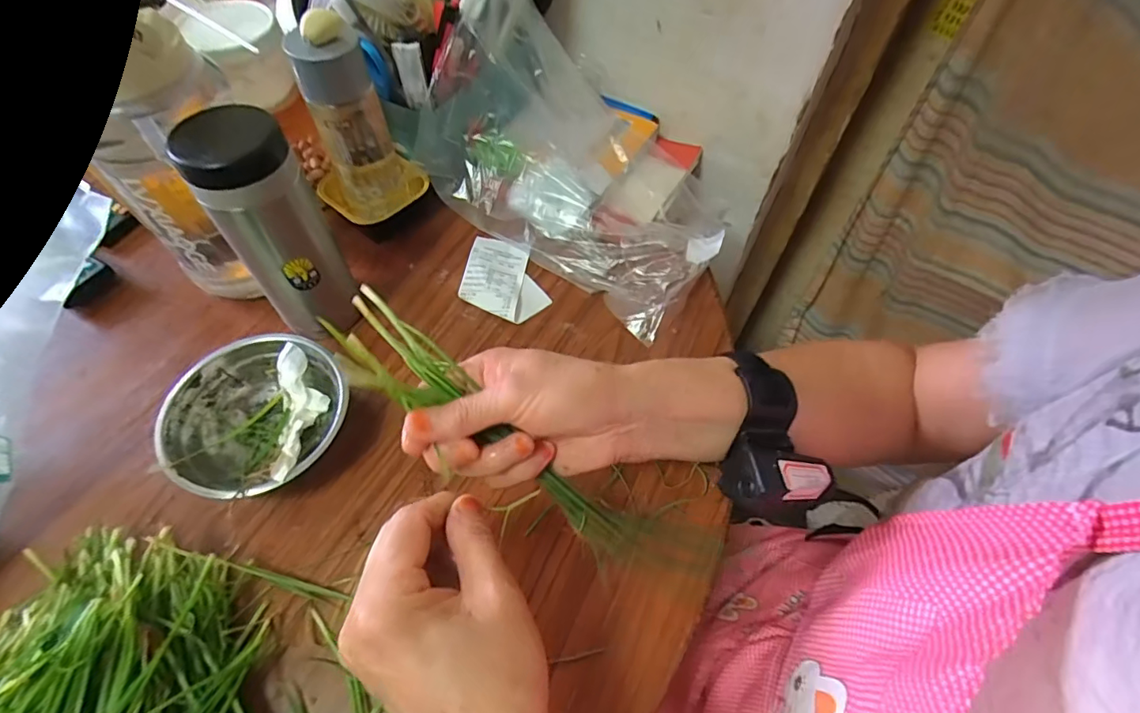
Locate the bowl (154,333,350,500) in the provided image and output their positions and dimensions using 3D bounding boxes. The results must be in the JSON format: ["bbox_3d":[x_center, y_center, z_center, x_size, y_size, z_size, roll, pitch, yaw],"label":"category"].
[{"bbox_3d":[-0.231,0.047,0.388,0.108,0.042,0.119,5,58,1],"label":"bowl"}]

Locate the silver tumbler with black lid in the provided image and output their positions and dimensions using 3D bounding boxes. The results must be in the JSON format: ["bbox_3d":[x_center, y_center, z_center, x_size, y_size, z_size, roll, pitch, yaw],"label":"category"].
[{"bbox_3d":[-0.215,-0.091,0.392,0.065,0.168,0.061,1,58,-1],"label":"silver tumbler with black lid"}]

